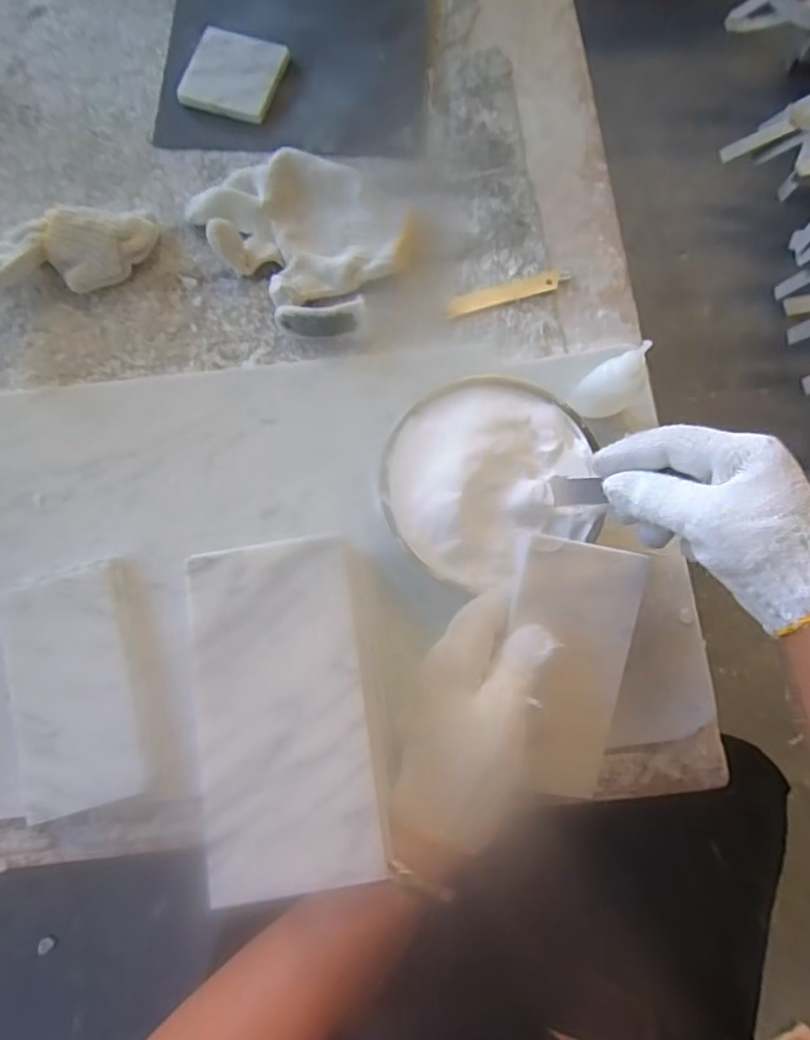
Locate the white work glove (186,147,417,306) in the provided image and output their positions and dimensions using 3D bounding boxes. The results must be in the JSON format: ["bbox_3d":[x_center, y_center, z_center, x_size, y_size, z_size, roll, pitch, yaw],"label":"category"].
[{"bbox_3d":[-0.081,-0.236,0.463,0.152,0.030,0.126,41,82,8],"label":"white work glove"}]

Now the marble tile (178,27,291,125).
[{"bbox_3d":[-0.147,-0.385,0.506,0.076,0.012,0.076,18,79,4],"label":"marble tile"}]

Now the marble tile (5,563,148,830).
[{"bbox_3d":[-0.221,0.110,0.387,0.069,0.018,0.153,-13,79,-2],"label":"marble tile"}]

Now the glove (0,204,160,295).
[{"bbox_3d":[-0.269,-0.205,0.453,0.144,0.044,0.054,-11,79,-2],"label":"glove"}]

